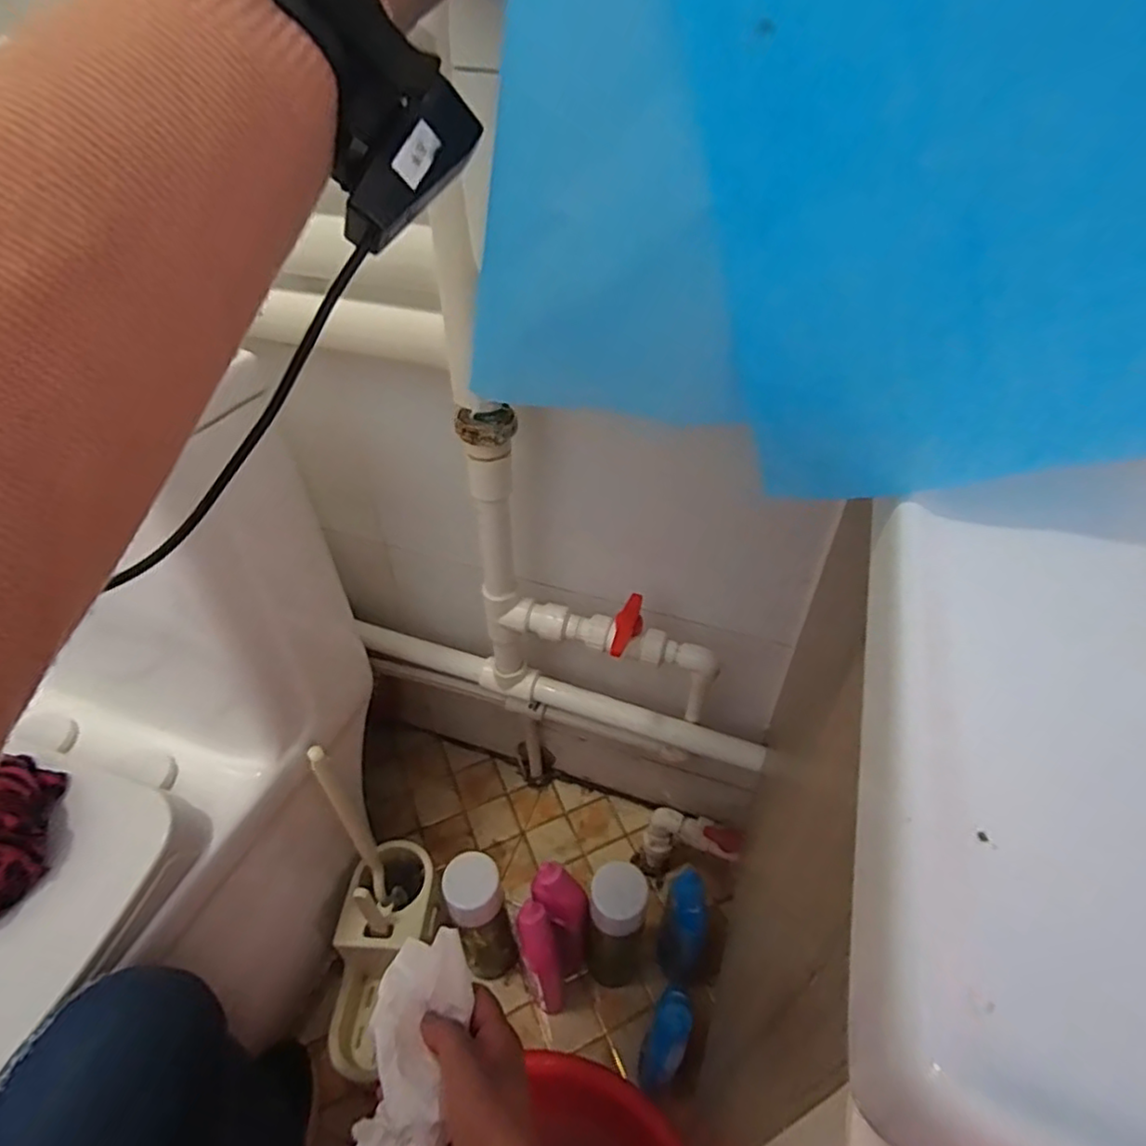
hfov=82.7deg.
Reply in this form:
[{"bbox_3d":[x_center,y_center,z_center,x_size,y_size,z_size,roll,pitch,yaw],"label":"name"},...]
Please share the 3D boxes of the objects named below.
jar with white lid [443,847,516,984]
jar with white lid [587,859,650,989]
[{"bbox_3d":[-0.109,0.421,0.788,0.059,0.240,0.060,0,44,0],"label":"jar with white lid"},{"bbox_3d":[0.053,0.434,0.786,0.064,0.255,0.060,0,44,0],"label":"jar with white lid"}]

